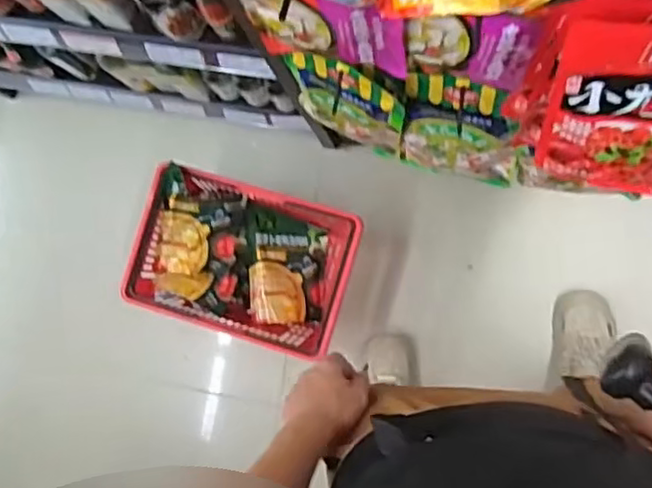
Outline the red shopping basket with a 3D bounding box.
[{"bbox_3d":[-0.152,0.036,1.350,0.410,0.197,0.278,16,89,9],"label":"red shopping basket"}]

